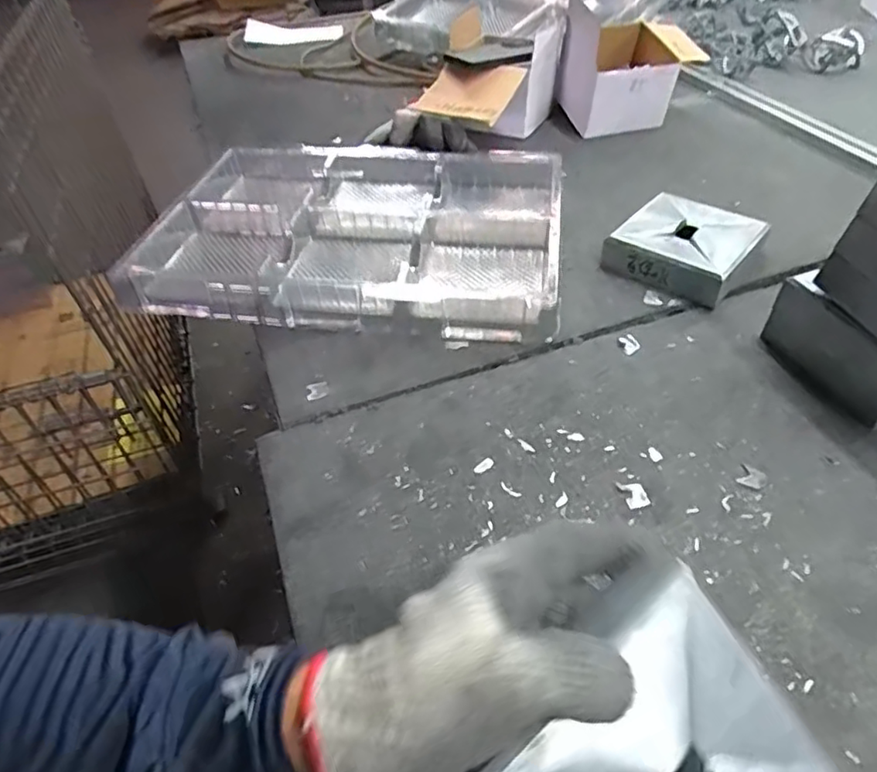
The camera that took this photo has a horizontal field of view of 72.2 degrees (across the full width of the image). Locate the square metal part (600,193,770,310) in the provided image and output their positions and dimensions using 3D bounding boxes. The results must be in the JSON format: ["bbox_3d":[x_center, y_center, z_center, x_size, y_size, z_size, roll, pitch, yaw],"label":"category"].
[{"bbox_3d":[0.268,-0.154,0.652,0.126,0.040,0.131,29,54,28],"label":"square metal part"}]

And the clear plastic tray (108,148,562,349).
[{"bbox_3d":[-0.099,-0.185,0.699,0.463,0.048,0.311,5,46,8],"label":"clear plastic tray"}]

